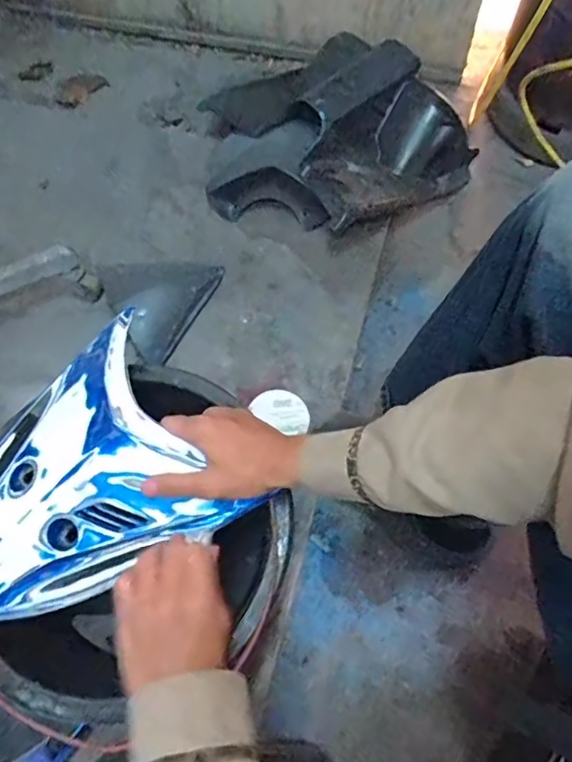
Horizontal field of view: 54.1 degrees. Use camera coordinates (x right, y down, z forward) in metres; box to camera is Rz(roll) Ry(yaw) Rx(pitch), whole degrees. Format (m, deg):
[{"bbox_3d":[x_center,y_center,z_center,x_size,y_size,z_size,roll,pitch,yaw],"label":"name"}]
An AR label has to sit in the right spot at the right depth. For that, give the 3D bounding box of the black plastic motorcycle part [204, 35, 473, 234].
[{"bbox_3d":[0.089,-0.396,0.939,0.446,0.128,0.282,-24,70,-8],"label":"black plastic motorcycle part"}]

